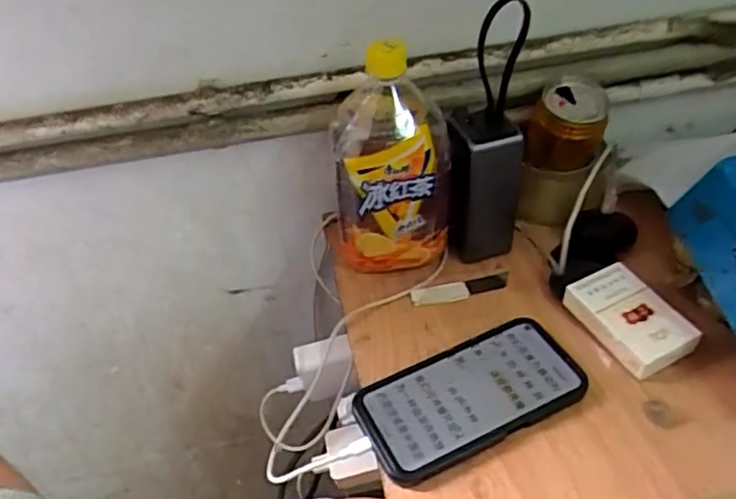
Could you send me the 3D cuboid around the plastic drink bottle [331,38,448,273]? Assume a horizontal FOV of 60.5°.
[{"bbox_3d":[0.020,-0.075,0.541,0.094,0.199,0.092,-4,42,2],"label":"plastic drink bottle"}]

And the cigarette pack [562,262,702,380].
[{"bbox_3d":[0.207,0.053,0.499,0.062,0.019,0.089,-22,44,-17],"label":"cigarette pack"}]

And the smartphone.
[{"bbox_3d":[0.077,0.107,0.469,0.163,0.012,0.080,-21,44,-16],"label":"smartphone"}]

